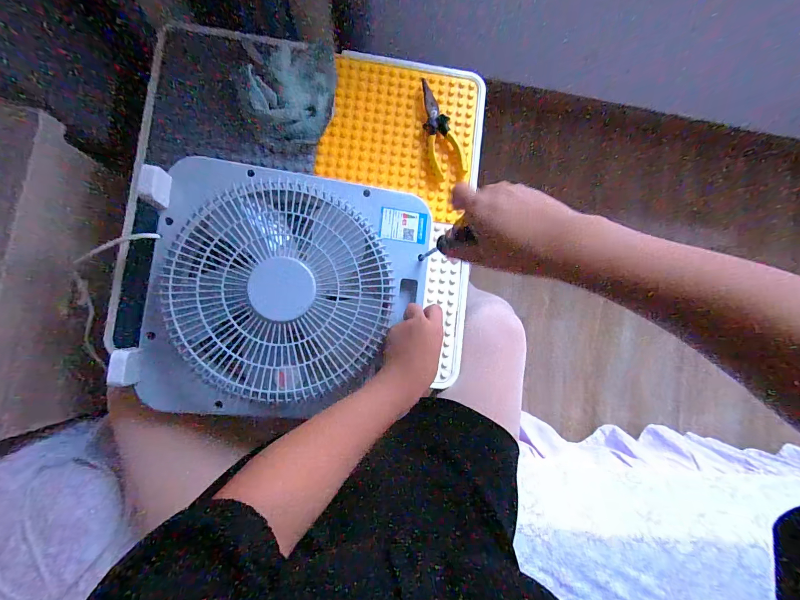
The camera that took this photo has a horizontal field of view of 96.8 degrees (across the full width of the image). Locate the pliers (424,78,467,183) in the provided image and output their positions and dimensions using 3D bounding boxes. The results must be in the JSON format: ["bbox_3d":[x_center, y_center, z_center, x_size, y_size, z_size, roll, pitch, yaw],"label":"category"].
[{"bbox_3d":[0.059,-0.265,0.552,0.050,0.022,0.156,-14,88,-6],"label":"pliers"}]

